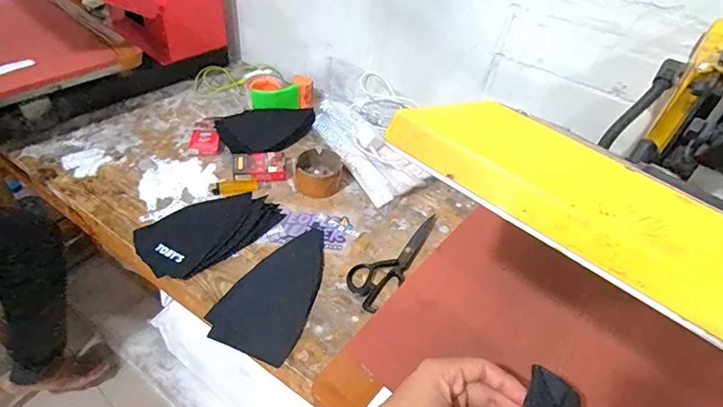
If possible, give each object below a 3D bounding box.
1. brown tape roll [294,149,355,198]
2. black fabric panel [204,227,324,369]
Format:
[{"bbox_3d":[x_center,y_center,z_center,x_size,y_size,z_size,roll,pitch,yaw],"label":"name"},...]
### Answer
[{"bbox_3d":[-0.069,-0.055,0.823,0.105,0.043,0.083,-3,45,-11],"label":"brown tape roll"},{"bbox_3d":[-0.116,0.118,0.656,0.122,0.011,0.221,20,45,13],"label":"black fabric panel"}]

